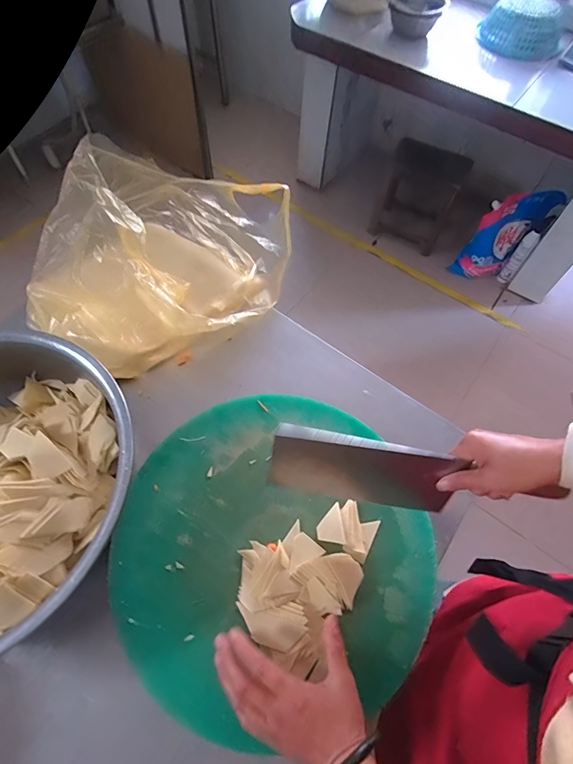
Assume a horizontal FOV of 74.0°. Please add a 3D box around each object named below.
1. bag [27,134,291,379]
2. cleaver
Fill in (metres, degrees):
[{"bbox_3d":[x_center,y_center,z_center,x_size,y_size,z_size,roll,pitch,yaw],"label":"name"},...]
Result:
[{"bbox_3d":[-0.210,-0.218,0.645,0.356,0.182,0.415,32,66,12],"label":"bag"},{"bbox_3d":[0.147,0.112,0.463,0.327,0.121,0.026,9,46,2],"label":"cleaver"}]

